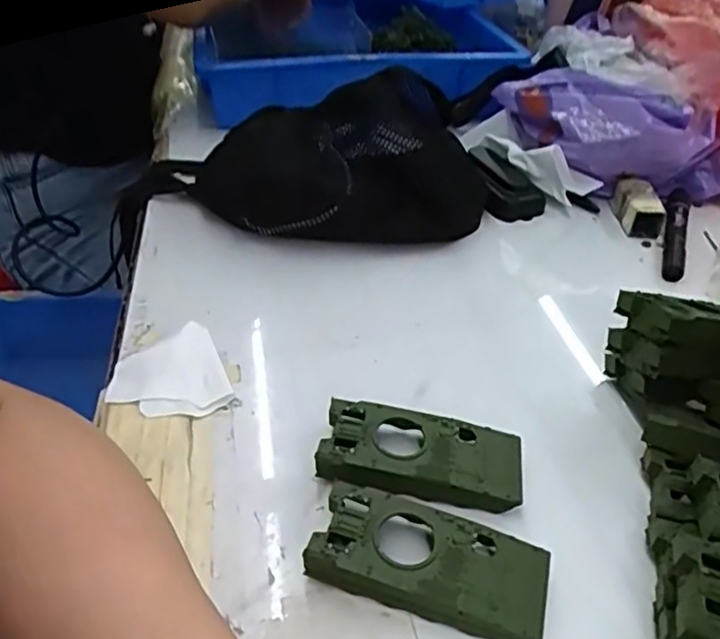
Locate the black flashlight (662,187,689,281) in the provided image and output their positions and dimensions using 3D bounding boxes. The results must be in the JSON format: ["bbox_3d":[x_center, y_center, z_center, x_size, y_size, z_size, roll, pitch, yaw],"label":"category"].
[{"bbox_3d":[0.266,-0.077,0.545,0.020,0.018,0.138,17,41,17],"label":"black flashlight"}]

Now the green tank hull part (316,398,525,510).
[{"bbox_3d":[0.032,0.074,0.338,0.103,0.019,0.053,7,39,5],"label":"green tank hull part"}]

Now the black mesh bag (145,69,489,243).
[{"bbox_3d":[-0.044,-0.139,0.545,0.301,0.095,0.136,1,38,-3],"label":"black mesh bag"}]

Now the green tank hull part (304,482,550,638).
[{"bbox_3d":[0.032,0.110,0.292,0.103,0.019,0.048,14,40,14],"label":"green tank hull part"}]

